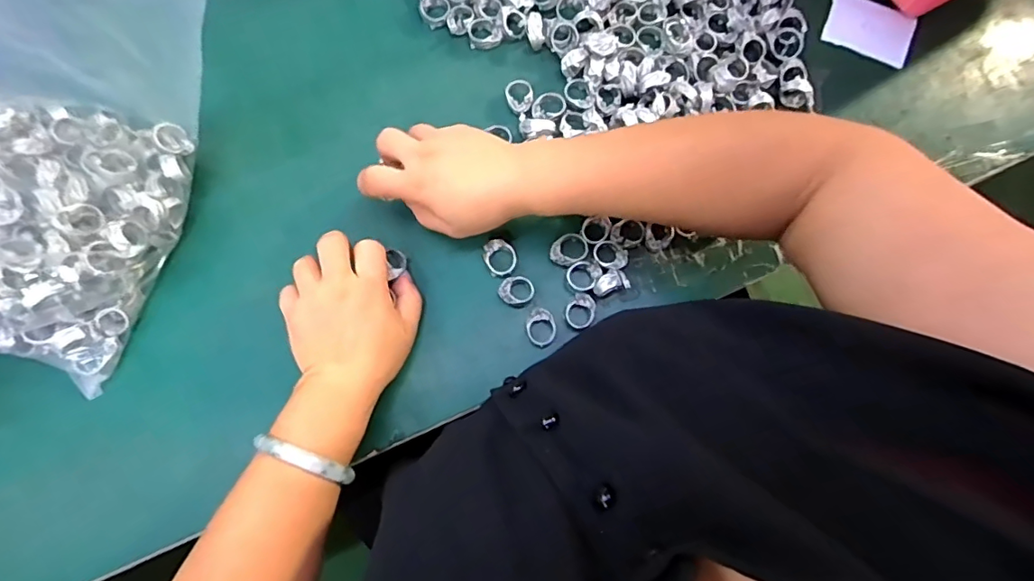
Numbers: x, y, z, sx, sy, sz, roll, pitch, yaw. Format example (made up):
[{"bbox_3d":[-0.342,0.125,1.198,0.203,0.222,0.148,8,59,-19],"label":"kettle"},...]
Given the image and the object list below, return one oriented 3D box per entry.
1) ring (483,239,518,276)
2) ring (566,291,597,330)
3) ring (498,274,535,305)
[{"bbox_3d":[-0.013,-0.027,0.426,0.027,0.009,0.031,-26,80,-6],"label":"ring"},{"bbox_3d":[0.052,0.017,0.420,0.023,0.009,0.028,35,79,6],"label":"ring"},{"bbox_3d":[0.000,0.000,0.417,0.029,0.007,0.024,-23,80,-6],"label":"ring"}]

